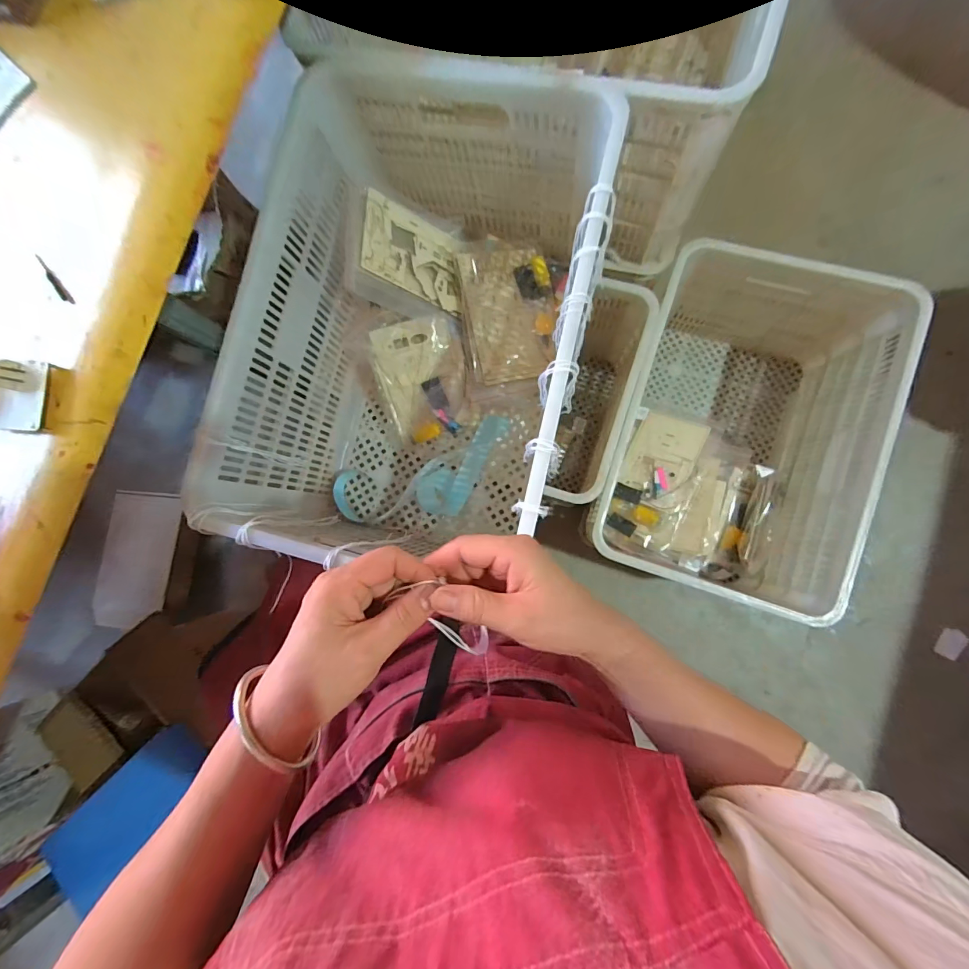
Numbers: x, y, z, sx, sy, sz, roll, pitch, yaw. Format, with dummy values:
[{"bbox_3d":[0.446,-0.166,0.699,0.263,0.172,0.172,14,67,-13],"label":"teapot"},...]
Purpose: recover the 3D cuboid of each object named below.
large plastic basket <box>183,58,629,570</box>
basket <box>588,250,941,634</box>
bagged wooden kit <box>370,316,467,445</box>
[{"bbox_3d":[-0.075,-0.197,0.634,0.407,0.320,0.591,12,87,8],"label":"large plastic basket"},{"bbox_3d":[0.496,-0.114,0.868,0.411,0.316,0.635,17,87,9],"label":"basket"},{"bbox_3d":[-0.105,-0.177,0.731,0.148,0.027,0.203,-8,114,8],"label":"bagged wooden kit"}]

